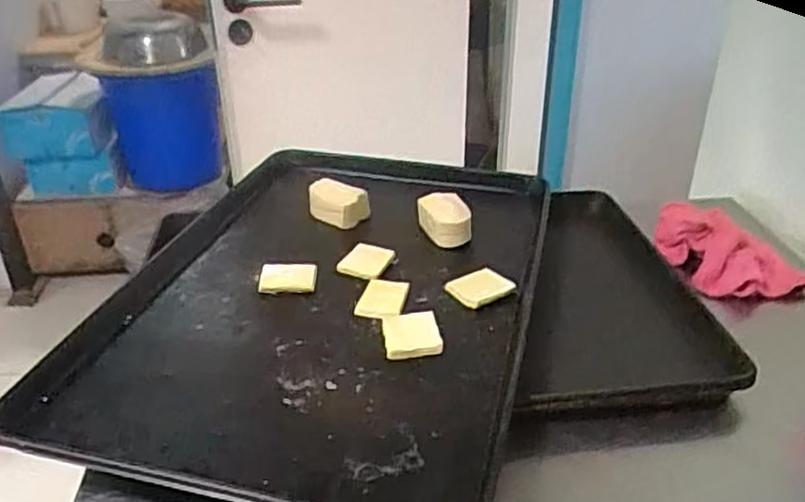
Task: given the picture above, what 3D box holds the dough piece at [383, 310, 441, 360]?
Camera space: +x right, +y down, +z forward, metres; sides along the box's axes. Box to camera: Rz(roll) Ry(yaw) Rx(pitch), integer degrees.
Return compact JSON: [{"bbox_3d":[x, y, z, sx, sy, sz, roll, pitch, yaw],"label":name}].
[{"bbox_3d":[0.009,0.080,0.677,0.052,0.010,0.060,-4,32,-6],"label":"dough piece"}]

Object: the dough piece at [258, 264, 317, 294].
[{"bbox_3d":[-0.123,0.030,0.760,0.060,0.020,0.033,0,32,1],"label":"dough piece"}]

